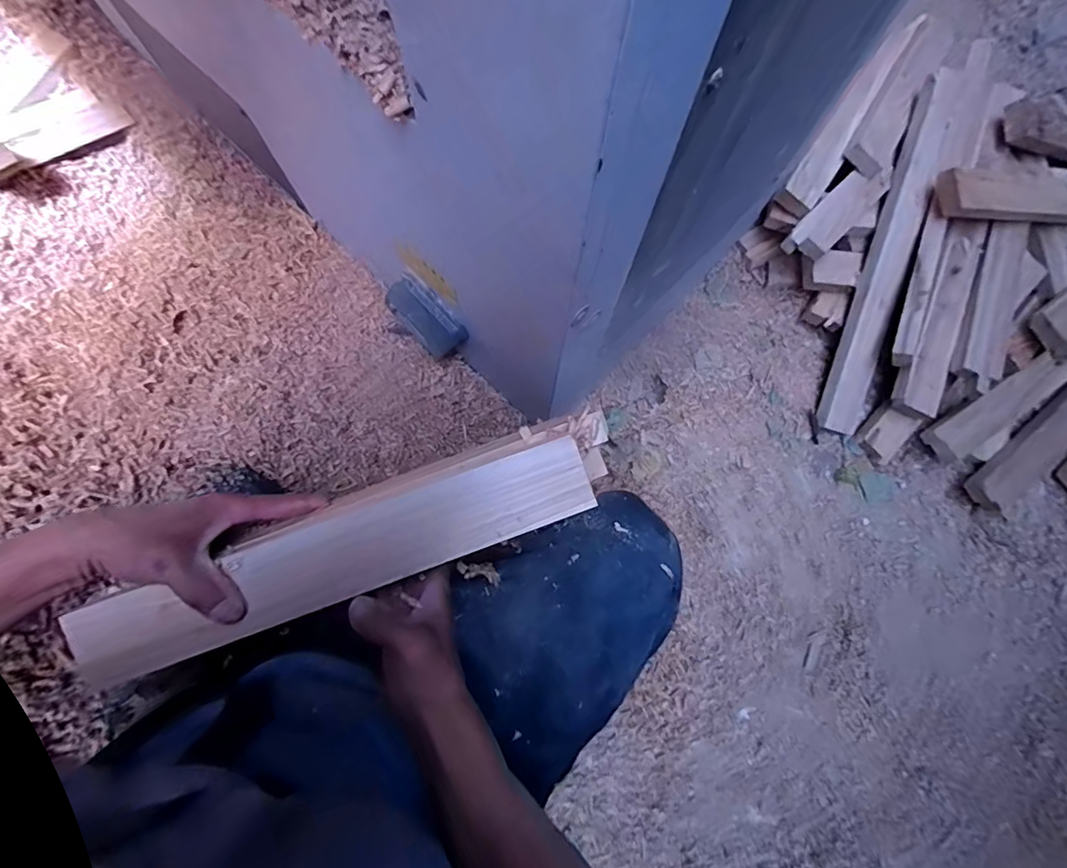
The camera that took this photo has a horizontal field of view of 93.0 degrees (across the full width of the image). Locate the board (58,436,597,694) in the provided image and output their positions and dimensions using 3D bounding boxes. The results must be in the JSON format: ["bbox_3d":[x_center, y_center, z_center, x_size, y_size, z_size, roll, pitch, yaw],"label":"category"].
[{"bbox_3d":[-0.139,0.092,0.378,0.377,0.018,0.062,-20,78,-7],"label":"board"}]

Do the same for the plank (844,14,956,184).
[{"bbox_3d":[0.641,-0.594,0.868,0.070,0.025,0.349,32,78,6],"label":"plank"}]

